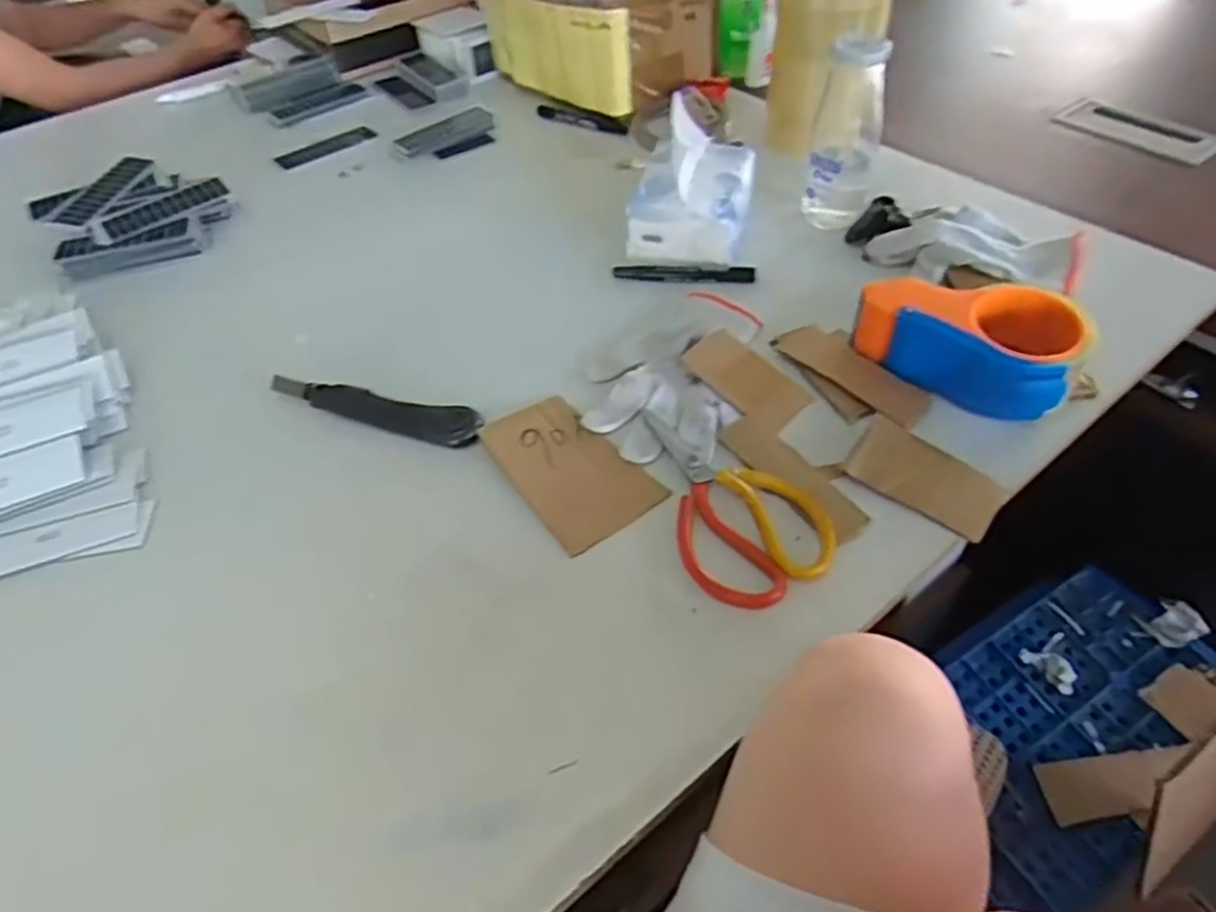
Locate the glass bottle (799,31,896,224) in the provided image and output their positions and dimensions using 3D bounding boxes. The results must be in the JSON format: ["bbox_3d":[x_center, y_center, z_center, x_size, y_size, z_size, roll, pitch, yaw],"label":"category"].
[{"bbox_3d":[0.218,-0.290,0.706,0.059,0.181,0.058,9,49,13],"label":"glass bottle"}]

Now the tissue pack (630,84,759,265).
[{"bbox_3d":[0.081,-0.254,0.720,0.099,0.101,0.135,11,49,14],"label":"tissue pack"}]

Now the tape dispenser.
[{"bbox_3d":[0.271,-0.086,0.579,0.085,0.070,0.153,-36,55,-26],"label":"tape dispenser"}]

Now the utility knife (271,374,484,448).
[{"bbox_3d":[-0.184,-0.039,0.603,0.184,0.011,0.036,12,49,15],"label":"utility knife"}]

